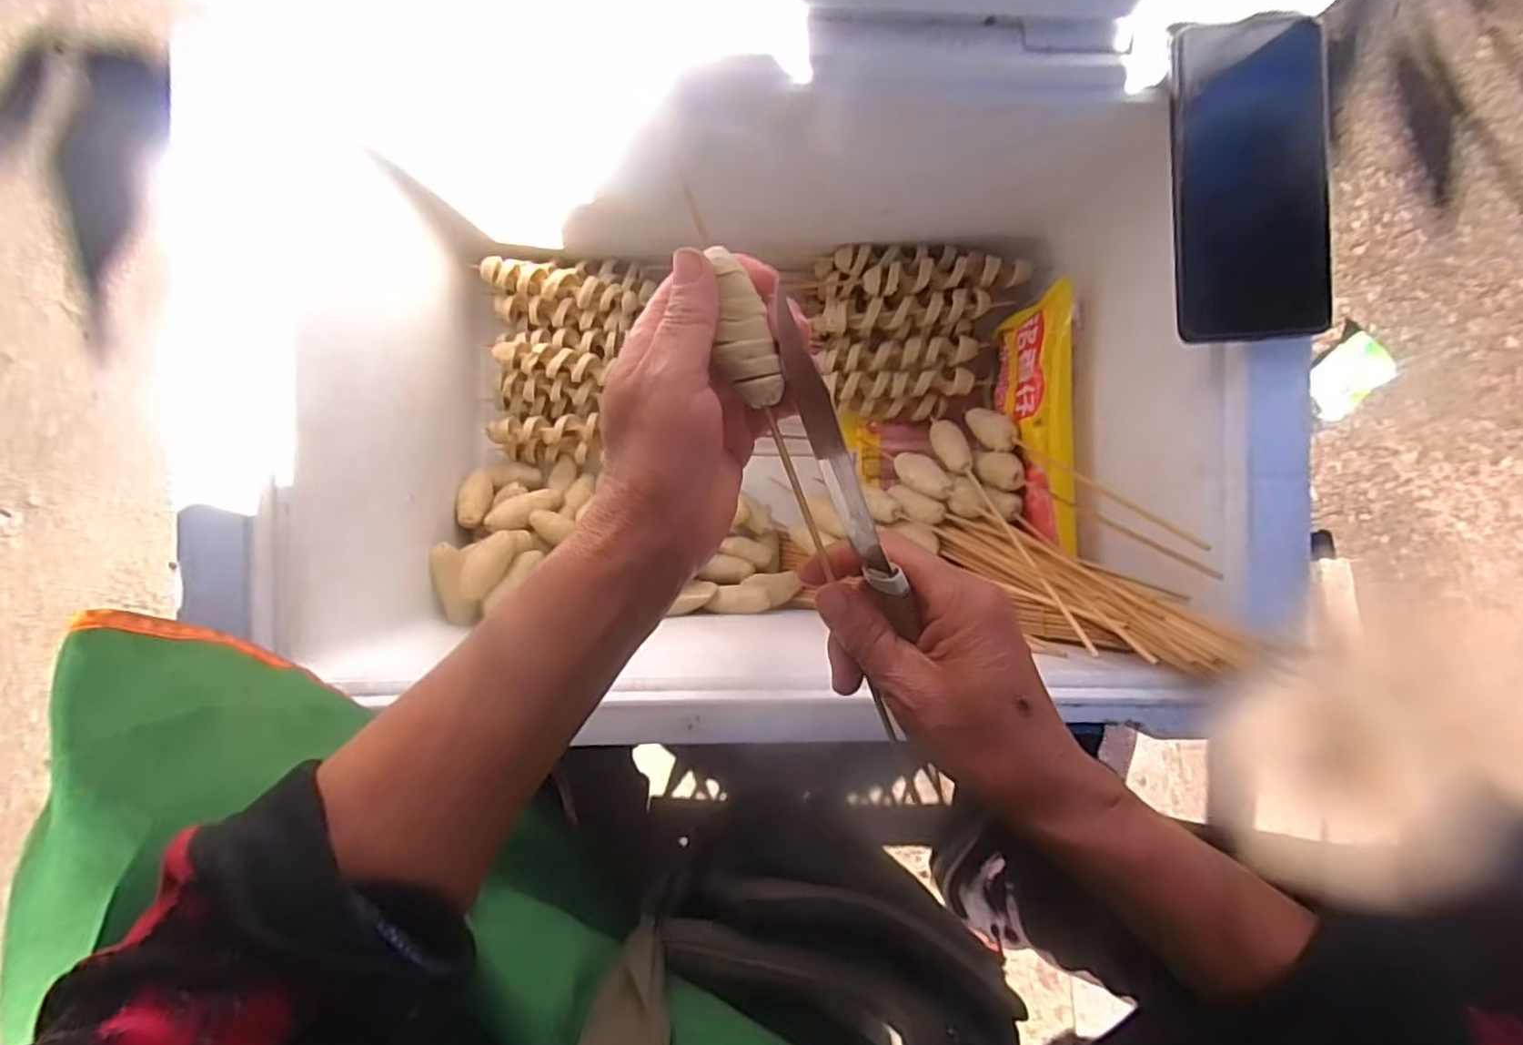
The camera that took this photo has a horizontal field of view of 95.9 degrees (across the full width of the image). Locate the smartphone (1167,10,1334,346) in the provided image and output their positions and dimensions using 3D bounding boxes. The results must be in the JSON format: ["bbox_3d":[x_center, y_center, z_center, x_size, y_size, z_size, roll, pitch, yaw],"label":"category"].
[{"bbox_3d":[0.259,-0.180,0.363,0.078,0.006,0.164,-3,92,5],"label":"smartphone"}]

